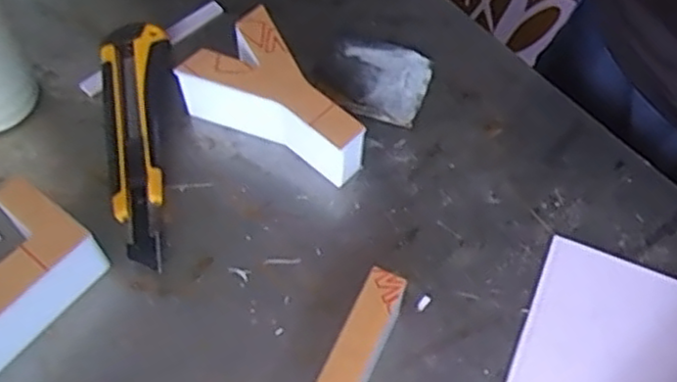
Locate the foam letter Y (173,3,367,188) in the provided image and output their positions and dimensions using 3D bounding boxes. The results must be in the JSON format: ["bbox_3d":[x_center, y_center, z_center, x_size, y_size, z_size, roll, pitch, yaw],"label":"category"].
[{"bbox_3d":[-0.033,-0.050,0.418,0.107,0.043,0.063,37,66,19],"label":"foam letter Y"}]

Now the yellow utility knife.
[{"bbox_3d":[-0.118,-0.032,0.421,0.036,0.022,0.164,-9,61,-6],"label":"yellow utility knife"}]

